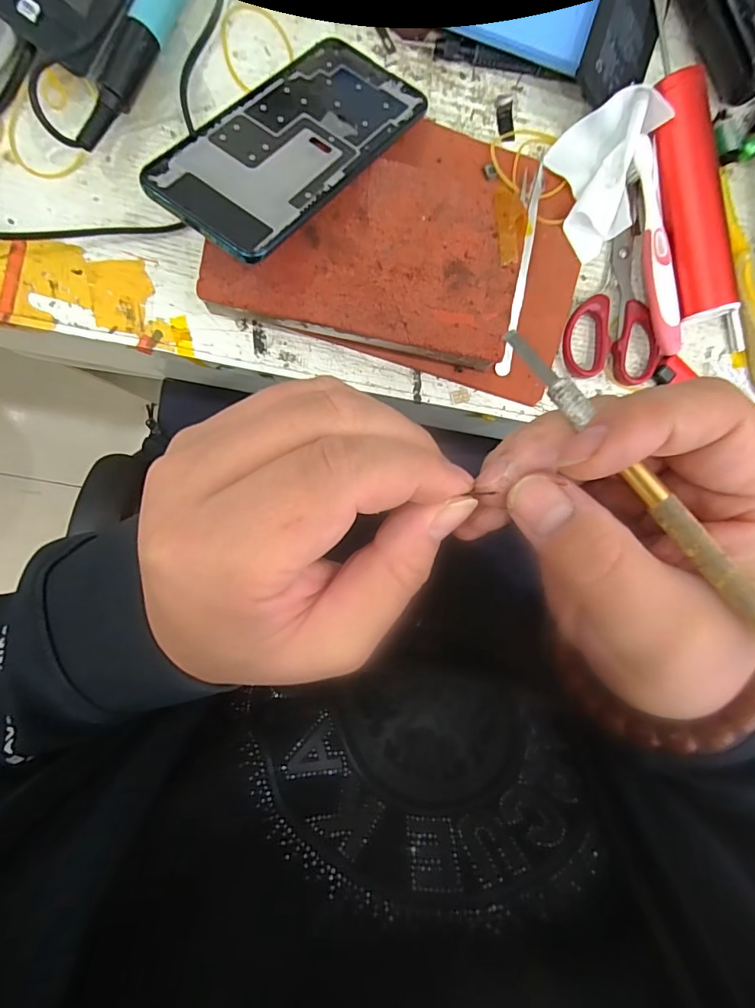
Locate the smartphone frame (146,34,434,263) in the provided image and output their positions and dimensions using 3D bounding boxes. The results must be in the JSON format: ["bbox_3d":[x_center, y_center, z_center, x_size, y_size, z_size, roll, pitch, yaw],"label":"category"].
[{"bbox_3d":[-0.045,-0.196,0.247,0.076,0.004,0.160,35,71,4],"label":"smartphone frame"}]

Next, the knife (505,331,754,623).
[{"bbox_3d":[0.083,0.000,0.134,0.007,0.004,0.132,-38,83,0],"label":"knife"}]

